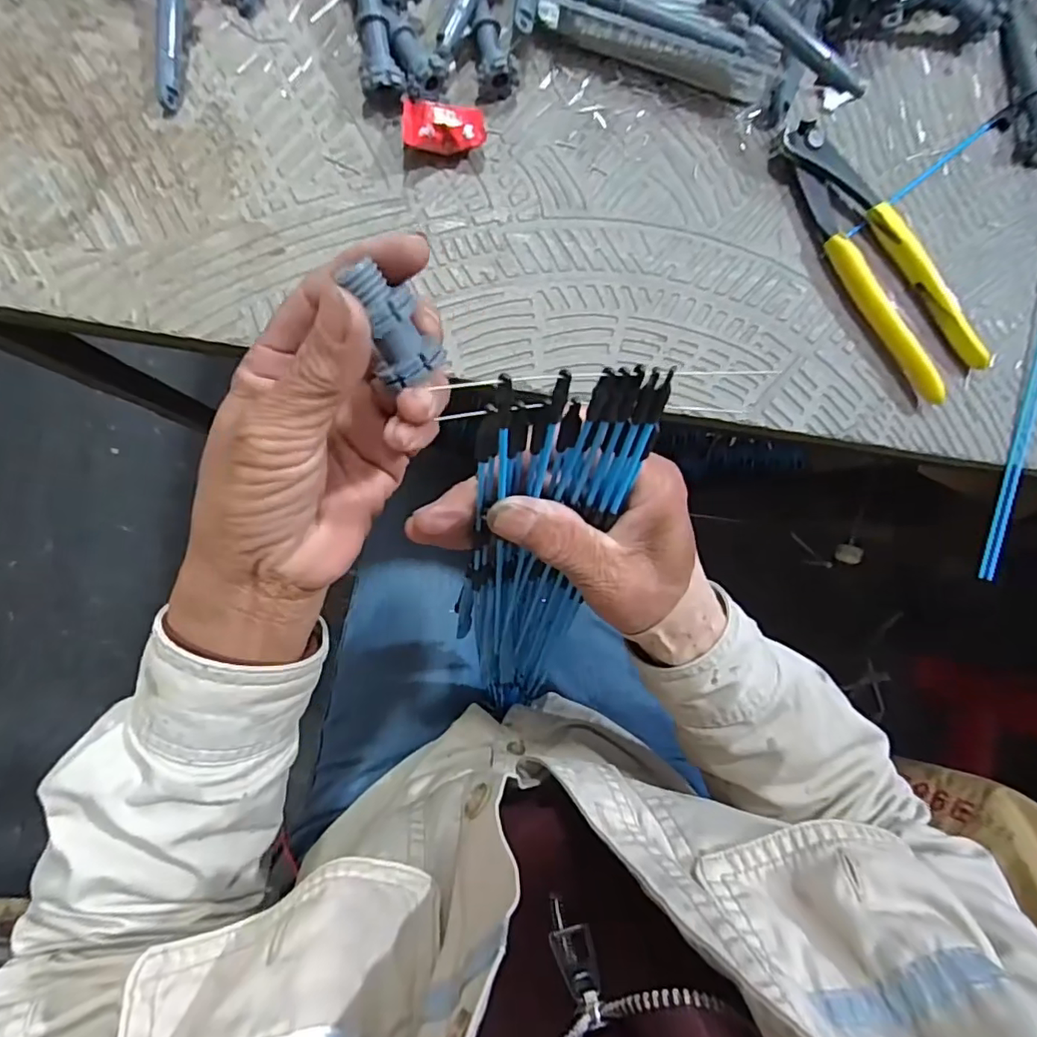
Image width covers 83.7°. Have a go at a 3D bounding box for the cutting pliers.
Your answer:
[{"bbox_3d":[0.195,-0.142,0.315,0.045,0.015,0.161,-32,92,-7],"label":"cutting pliers"}]

